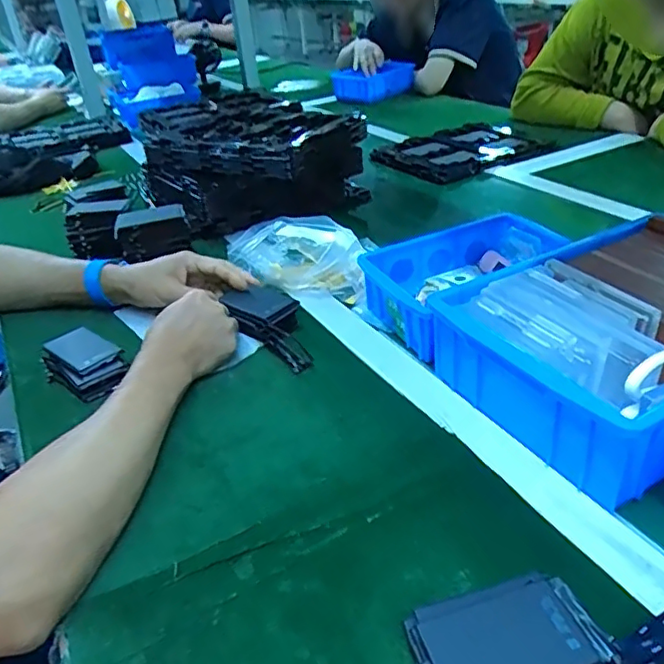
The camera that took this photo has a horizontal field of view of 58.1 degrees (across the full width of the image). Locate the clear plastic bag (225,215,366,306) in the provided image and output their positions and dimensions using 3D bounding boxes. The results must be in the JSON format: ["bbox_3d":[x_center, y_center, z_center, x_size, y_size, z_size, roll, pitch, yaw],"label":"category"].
[{"bbox_3d":[-0.036,-0.090,0.695,0.174,0.061,0.084,13,36,27],"label":"clear plastic bag"}]

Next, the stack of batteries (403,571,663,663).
[{"bbox_3d":[0.117,0.160,0.312,0.145,0.035,0.065,-14,33,-15],"label":"stack of batteries"}]

